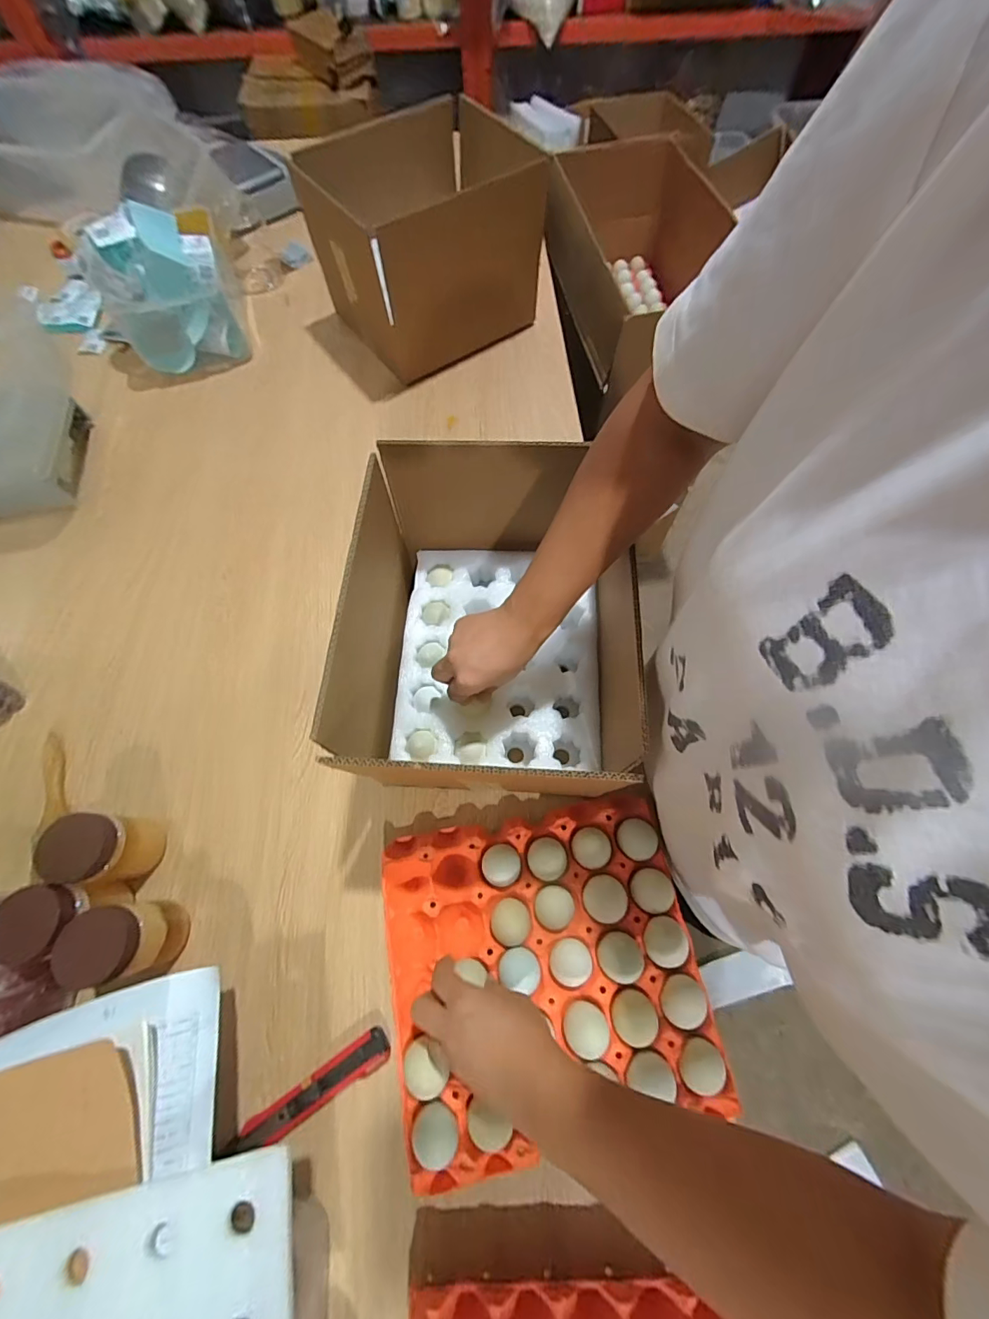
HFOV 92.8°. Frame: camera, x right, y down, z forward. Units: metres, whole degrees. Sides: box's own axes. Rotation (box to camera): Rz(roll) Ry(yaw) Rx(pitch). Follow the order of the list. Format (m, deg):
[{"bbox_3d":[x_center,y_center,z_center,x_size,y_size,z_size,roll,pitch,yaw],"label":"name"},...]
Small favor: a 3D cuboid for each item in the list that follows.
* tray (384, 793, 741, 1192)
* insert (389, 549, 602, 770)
[{"bbox_3d":[0.046,0.295,0.452,0.280,0.046,0.276,-10,68,-4],"label":"tray"},{"bbox_3d":[0.005,0.001,0.548,0.218,0.068,0.261,3,68,1],"label":"insert"}]

